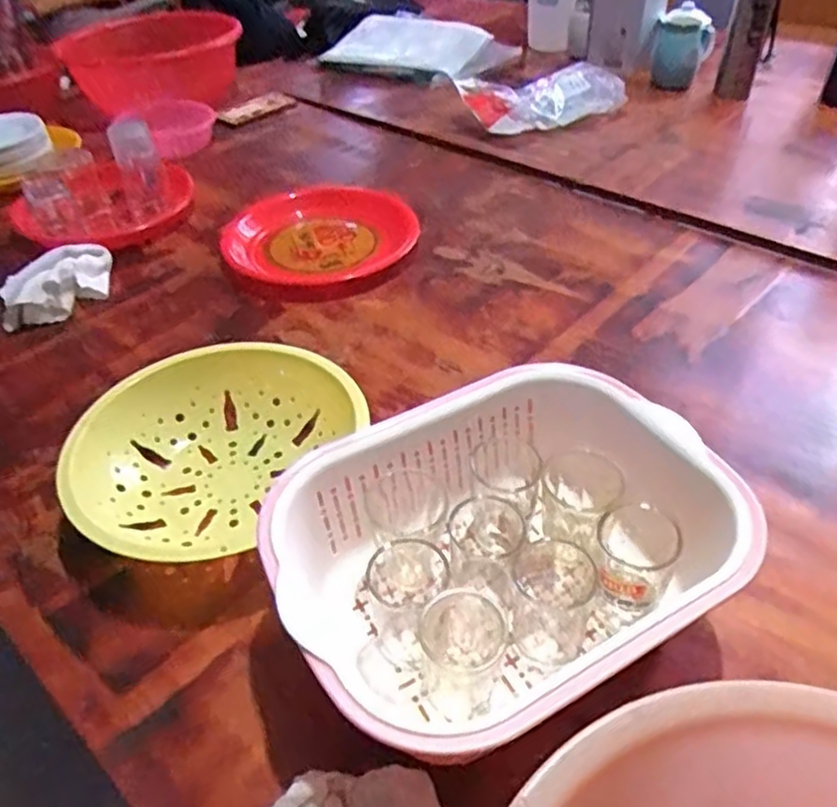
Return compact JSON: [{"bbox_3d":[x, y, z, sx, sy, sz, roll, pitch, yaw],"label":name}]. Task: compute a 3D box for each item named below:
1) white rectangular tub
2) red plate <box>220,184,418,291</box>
[{"bbox_3d":[0.064,0.111,0.486,0.305,0.123,0.234,-24,46,-20],"label":"white rectangular tub"},{"bbox_3d":[-0.133,-0.235,0.924,0.248,0.038,0.236,-2,43,2],"label":"red plate"}]

